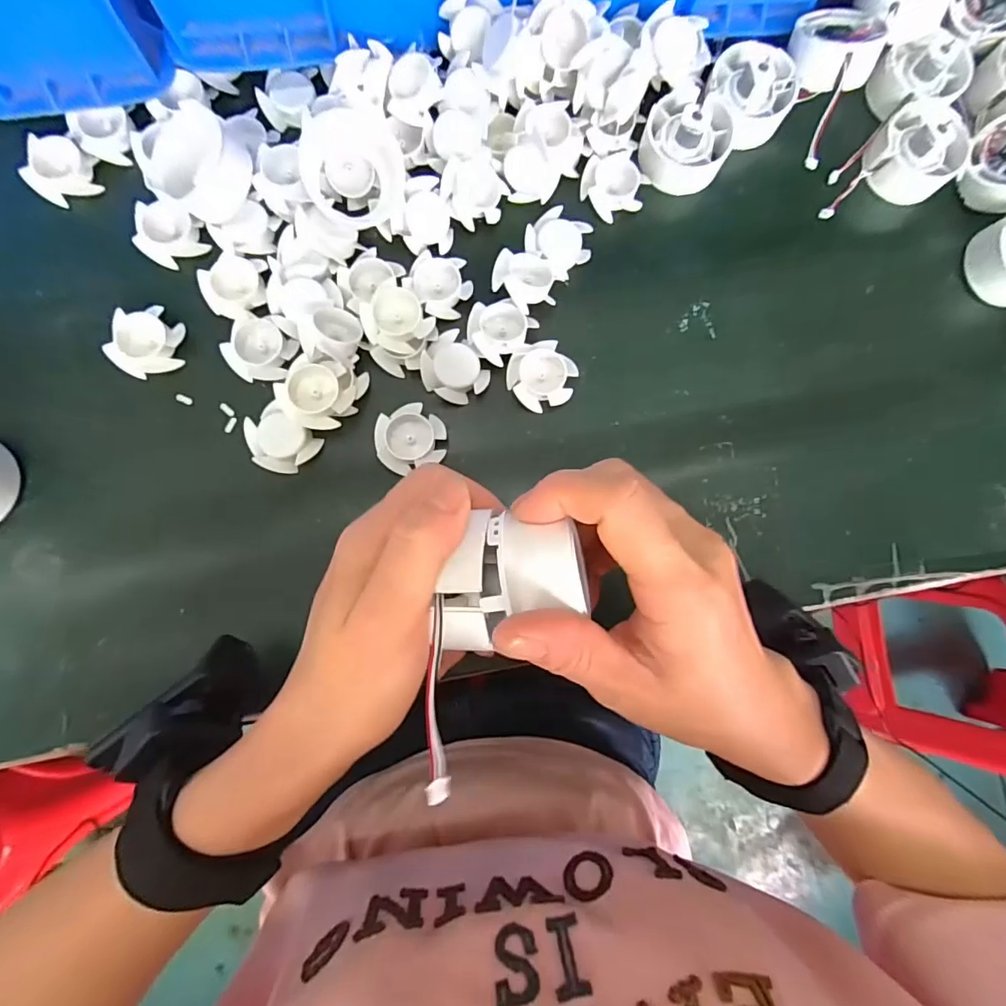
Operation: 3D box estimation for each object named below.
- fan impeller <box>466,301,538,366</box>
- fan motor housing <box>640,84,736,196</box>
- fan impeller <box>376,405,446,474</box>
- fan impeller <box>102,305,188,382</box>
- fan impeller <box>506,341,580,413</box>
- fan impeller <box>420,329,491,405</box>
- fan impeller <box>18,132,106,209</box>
[{"bbox_3d":[-0.003,-0.106,0.302,0.034,0.014,0.039,44,84,2],"label":"fan impeller"},{"bbox_3d":[0.116,-0.230,0.317,0.057,0.027,0.057,0,90,3],"label":"fan motor housing"},{"bbox_3d":[-0.054,-0.037,0.297,0.040,0.013,0.036,-20,85,-5],"label":"fan impeller"},{"bbox_3d":[-0.209,-0.094,0.296,0.035,0.015,0.038,1,84,-2],"label":"fan impeller"},{"bbox_3d":[0.023,-0.076,0.306,0.039,0.014,0.038,0,84,-3],"label":"fan impeller"},{"bbox_3d":[-0.029,-0.079,0.302,0.038,0.013,0.034,44,84,2],"label":"fan impeller"},{"bbox_3d":[-0.265,-0.200,0.305,0.034,0.016,0.035,1,84,-2],"label":"fan impeller"}]

